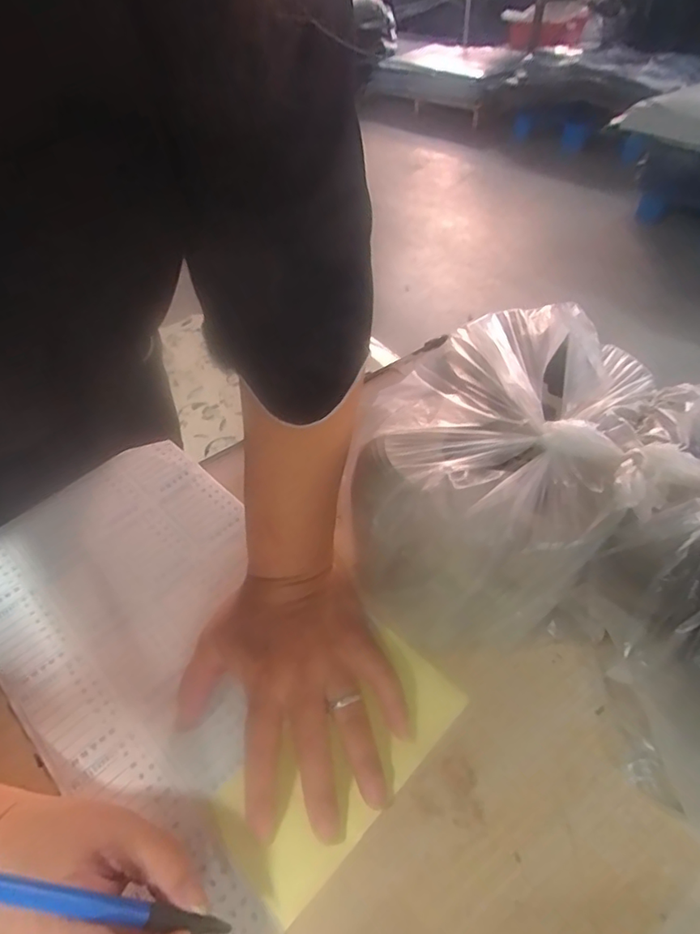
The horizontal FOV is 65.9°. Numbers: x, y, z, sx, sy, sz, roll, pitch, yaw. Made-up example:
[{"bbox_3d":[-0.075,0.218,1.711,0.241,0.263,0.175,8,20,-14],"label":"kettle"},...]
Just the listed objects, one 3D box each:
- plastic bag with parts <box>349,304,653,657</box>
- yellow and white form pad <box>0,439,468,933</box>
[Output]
[{"bbox_3d":[0.086,0.002,0.359,0.156,0.138,0.209,19,53,20],"label":"plastic bag with parts"},{"bbox_3d":[-0.122,0.110,0.367,0.343,0.012,0.196,34,59,30],"label":"yellow and white form pad"}]

